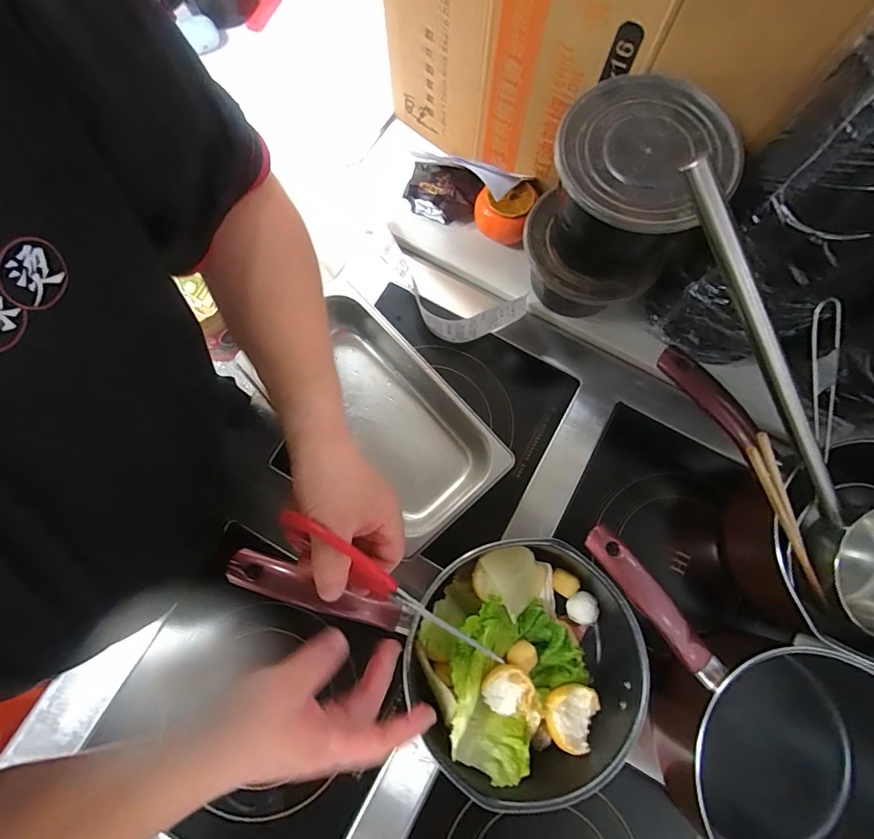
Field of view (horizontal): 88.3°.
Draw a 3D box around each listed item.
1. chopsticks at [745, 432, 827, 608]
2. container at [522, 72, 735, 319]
[{"bbox_3d":[0.372,0.108,0.474,0.023,0.014,0.224,-34,104,-8],"label":"chopsticks"},{"bbox_3d":[0.192,-0.226,0.517,0.155,0.213,0.161,0,77,-1],"label":"container"}]

